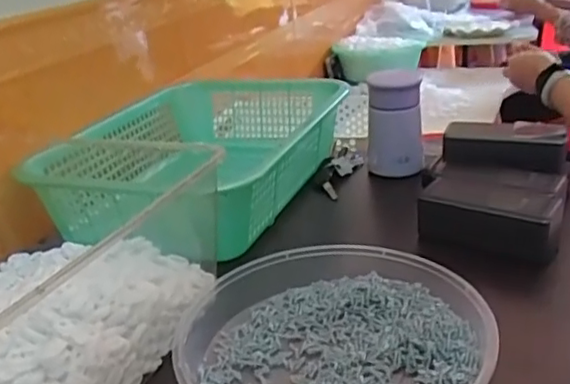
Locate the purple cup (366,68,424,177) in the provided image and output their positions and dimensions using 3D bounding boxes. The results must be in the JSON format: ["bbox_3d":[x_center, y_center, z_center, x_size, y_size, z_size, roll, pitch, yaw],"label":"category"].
[{"bbox_3d":[0.141,-0.089,0.788,0.067,0.131,0.069,-2,25,8],"label":"purple cup"}]

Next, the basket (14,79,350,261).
[{"bbox_3d":[-0.099,-0.049,0.761,0.283,0.110,0.389,4,26,21],"label":"basket"}]

